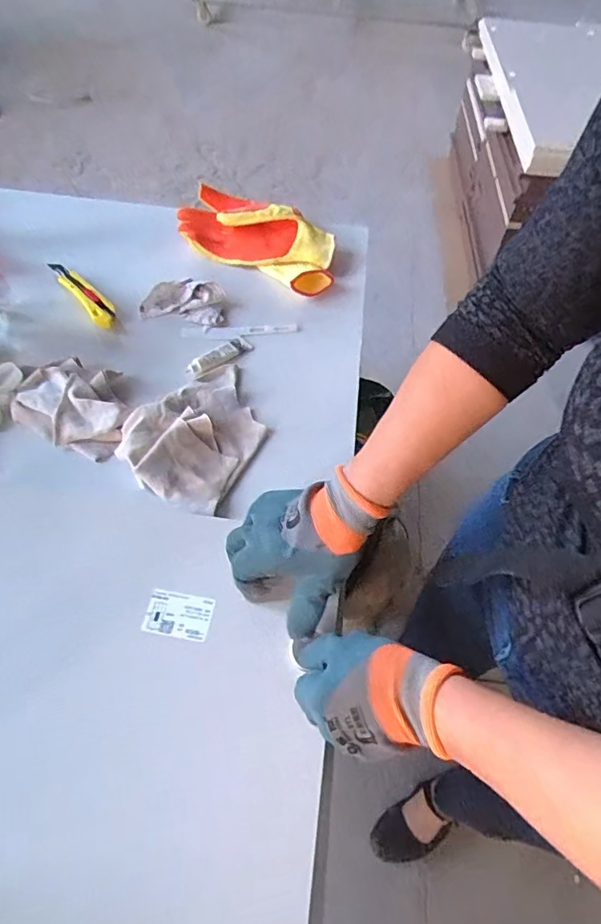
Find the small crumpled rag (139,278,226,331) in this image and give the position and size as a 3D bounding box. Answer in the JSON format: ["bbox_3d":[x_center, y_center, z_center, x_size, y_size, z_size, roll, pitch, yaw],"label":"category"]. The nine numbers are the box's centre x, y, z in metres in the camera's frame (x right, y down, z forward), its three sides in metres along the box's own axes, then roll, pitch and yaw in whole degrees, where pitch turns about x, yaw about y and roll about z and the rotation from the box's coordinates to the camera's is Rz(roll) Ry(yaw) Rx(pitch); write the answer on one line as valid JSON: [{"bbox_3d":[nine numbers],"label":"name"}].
[{"bbox_3d":[-0.171,-0.231,0.726,0.117,0.026,0.069,-1,56,-4],"label":"small crumpled rag"}]

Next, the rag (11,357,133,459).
[{"bbox_3d":[-0.275,-0.076,0.618,0.144,0.033,0.116,19,57,9],"label":"rag"}]

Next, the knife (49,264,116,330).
[{"bbox_3d":[-0.318,-0.251,0.737,0.033,0.026,0.175,-32,64,-23],"label":"knife"}]

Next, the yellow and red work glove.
[{"bbox_3d":[-0.056,-0.357,0.800,0.271,0.064,0.151,33,60,18],"label":"yellow and red work glove"}]

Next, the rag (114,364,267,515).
[{"bbox_3d":[-0.120,-0.048,0.605,0.143,0.036,0.207,21,57,11],"label":"rag"}]

